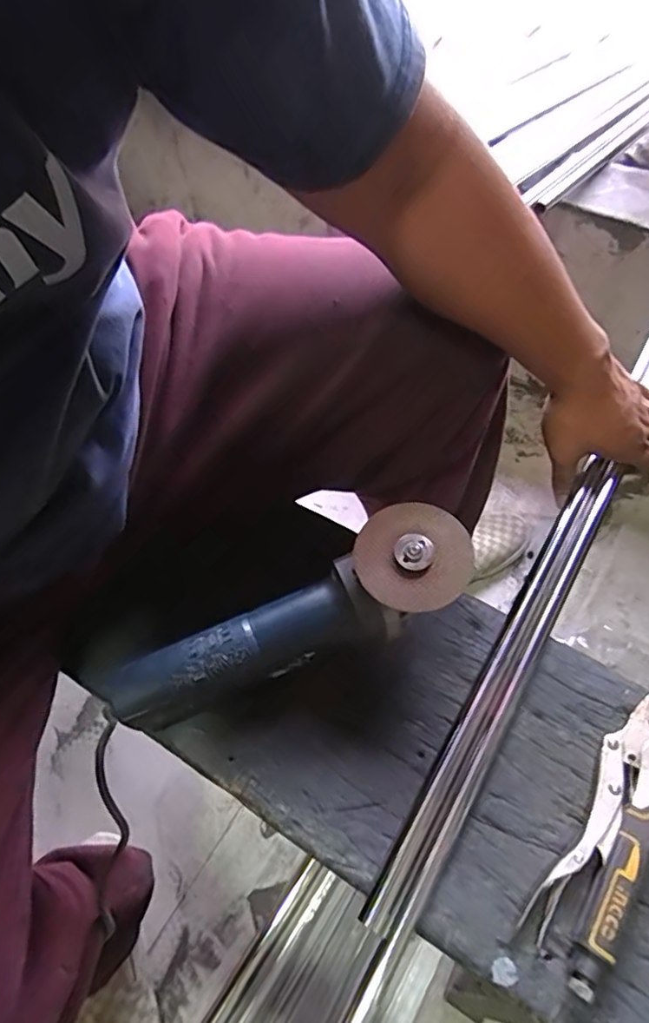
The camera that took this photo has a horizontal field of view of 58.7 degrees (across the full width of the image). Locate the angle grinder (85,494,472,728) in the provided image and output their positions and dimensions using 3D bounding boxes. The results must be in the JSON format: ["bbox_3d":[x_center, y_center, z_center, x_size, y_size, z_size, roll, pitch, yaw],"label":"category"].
[{"bbox_3d":[-0.030,0.082,0.464,0.296,0.078,0.090,-17,59,-6],"label":"angle grinder"}]

